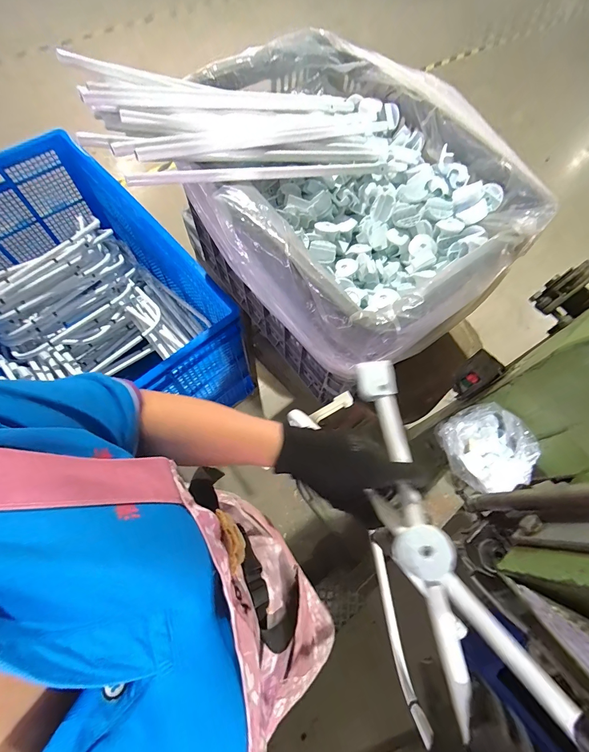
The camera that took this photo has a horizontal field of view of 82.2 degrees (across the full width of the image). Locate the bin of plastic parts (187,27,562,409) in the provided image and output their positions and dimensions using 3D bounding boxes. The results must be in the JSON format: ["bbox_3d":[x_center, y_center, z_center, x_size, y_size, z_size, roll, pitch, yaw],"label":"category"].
[{"bbox_3d":[0.079,-0.302,0.732,0.482,0.380,0.622,-36,74,-16],"label":"bin of plastic parts"}]

